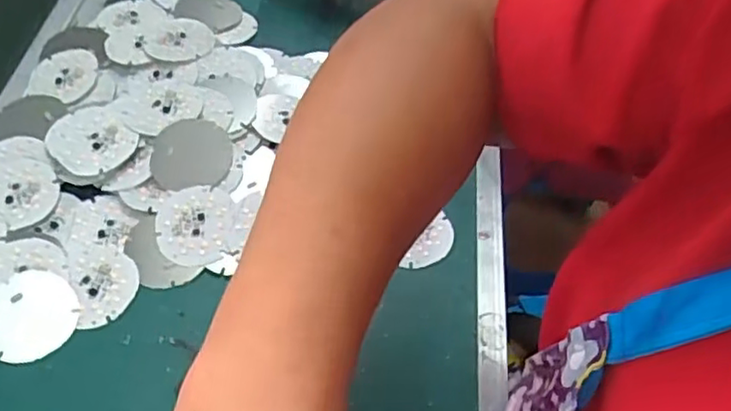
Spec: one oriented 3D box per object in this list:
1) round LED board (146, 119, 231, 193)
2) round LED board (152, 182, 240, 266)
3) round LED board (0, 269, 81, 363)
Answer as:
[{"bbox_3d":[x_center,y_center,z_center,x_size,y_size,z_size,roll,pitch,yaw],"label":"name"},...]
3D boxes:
[{"bbox_3d":[-0.134,-0.039,0.498,0.060,0.009,0.054,-5,71,2],"label":"round LED board"},{"bbox_3d":[-0.123,0.014,0.473,0.058,0.004,0.061,-1,68,3],"label":"round LED board"},{"bbox_3d":[-0.224,0.071,0.431,0.061,0.007,0.060,3,53,-4],"label":"round LED board"}]

